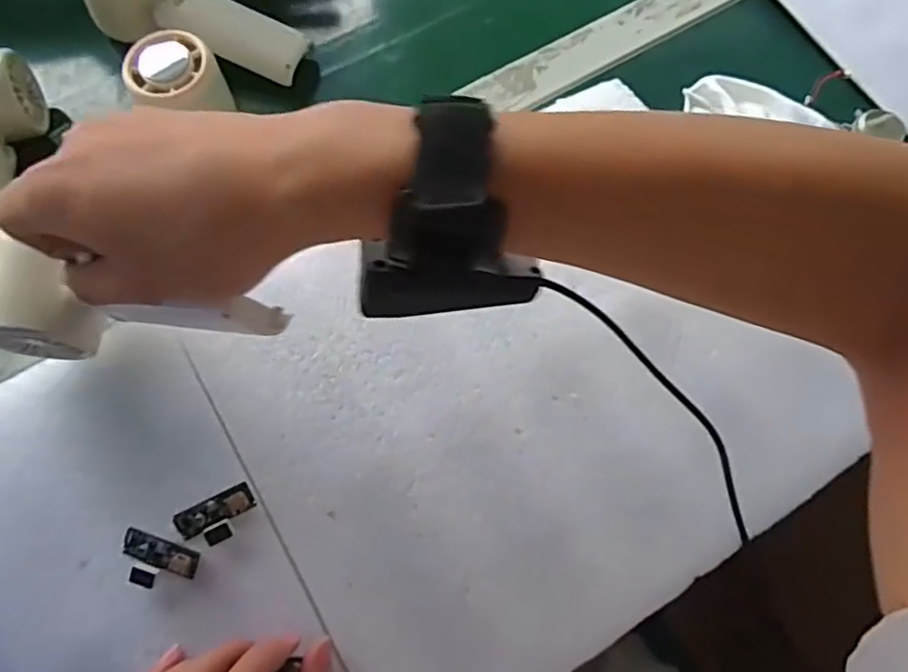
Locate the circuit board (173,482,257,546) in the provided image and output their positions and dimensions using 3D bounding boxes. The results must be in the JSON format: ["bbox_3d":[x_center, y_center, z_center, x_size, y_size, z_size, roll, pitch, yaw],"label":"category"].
[{"bbox_3d":[-0.117,0.090,0.317,0.039,0.008,0.023,-27,72,-11],"label":"circuit board"}]

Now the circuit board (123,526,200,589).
[{"bbox_3d":[-0.144,0.109,0.308,0.038,0.007,0.022,18,69,5],"label":"circuit board"}]

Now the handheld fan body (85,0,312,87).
[{"bbox_3d":[-0.185,-0.225,0.443,0.158,0.048,0.056,24,70,7],"label":"handheld fan body"}]

